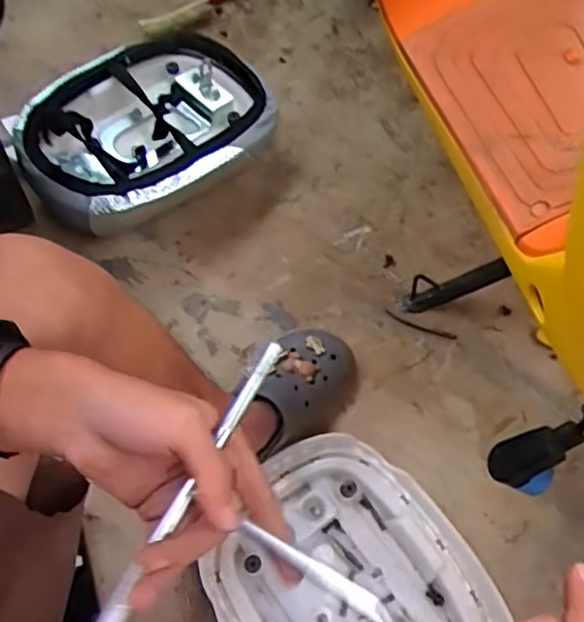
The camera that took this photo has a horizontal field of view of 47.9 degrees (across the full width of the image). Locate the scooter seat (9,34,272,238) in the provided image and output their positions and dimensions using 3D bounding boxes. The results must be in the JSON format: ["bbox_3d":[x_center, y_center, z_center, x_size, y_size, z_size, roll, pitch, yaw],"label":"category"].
[{"bbox_3d":[-0.195,-0.249,0.878,0.330,0.108,0.241,-34,70,-16],"label":"scooter seat"}]

